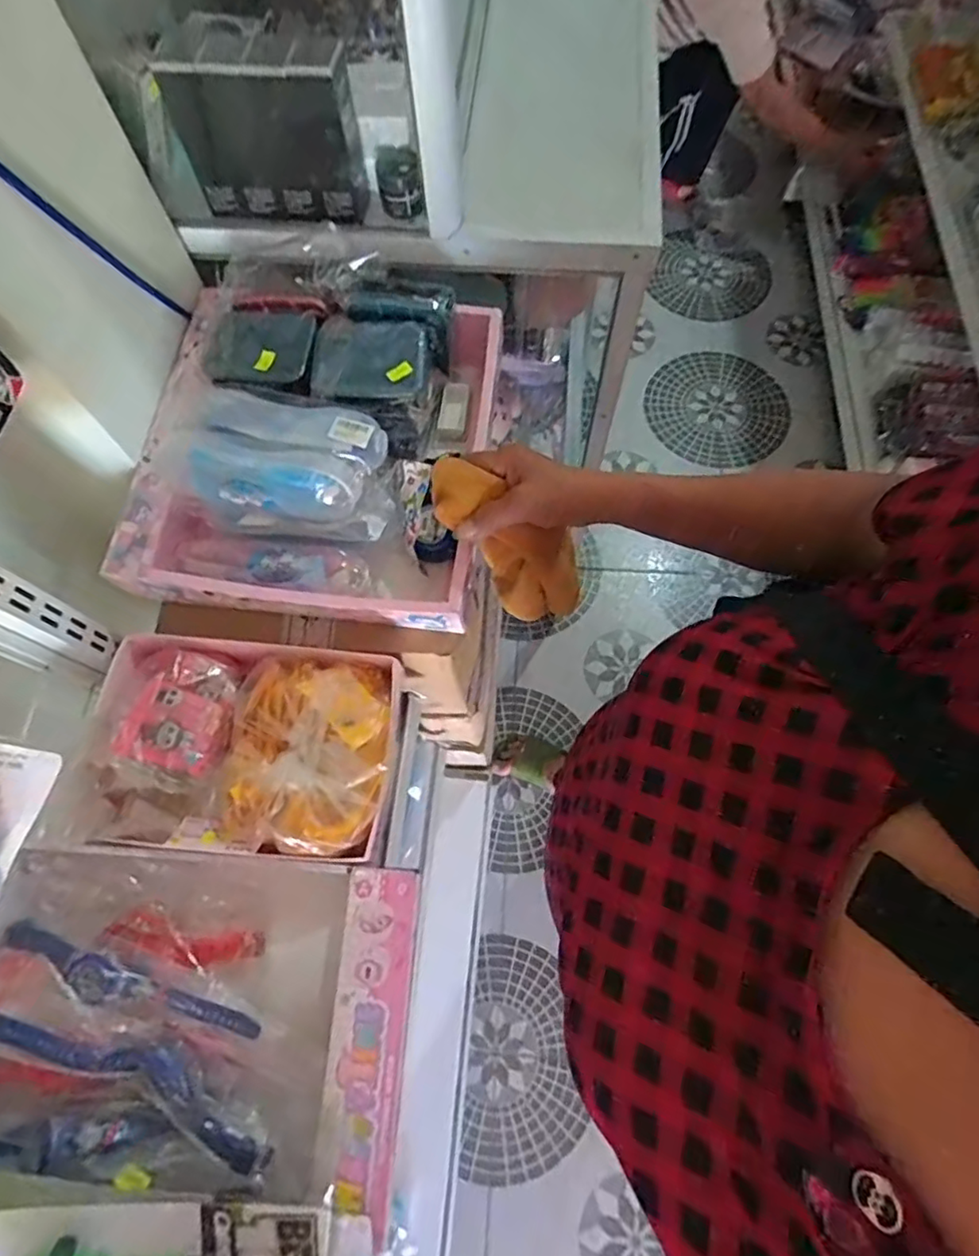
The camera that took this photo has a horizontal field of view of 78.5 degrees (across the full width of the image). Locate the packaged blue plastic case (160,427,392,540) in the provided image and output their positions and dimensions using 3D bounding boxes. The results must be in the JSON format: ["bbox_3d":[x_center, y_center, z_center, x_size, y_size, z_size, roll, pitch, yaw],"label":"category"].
[{"bbox_3d":[-0.189,-0.122,0.519,0.202,0.071,0.061,11,69,5],"label":"packaged blue plastic case"}]

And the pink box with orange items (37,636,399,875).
[{"bbox_3d":[-0.200,0.092,0.491,0.253,0.059,0.172,4,69,2],"label":"pink box with orange items"}]

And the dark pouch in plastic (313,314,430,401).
[{"bbox_3d":[-0.108,-0.242,0.533,0.096,0.007,0.084,7,69,3],"label":"dark pouch in plastic"}]

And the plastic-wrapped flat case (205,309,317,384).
[{"bbox_3d":[-0.206,-0.255,0.539,0.093,0.012,0.079,11,69,5],"label":"plastic-wrapped flat case"}]

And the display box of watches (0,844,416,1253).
[{"bbox_3d":[-0.222,0.276,0.436,0.330,0.070,0.218,5,69,3],"label":"display box of watches"}]

